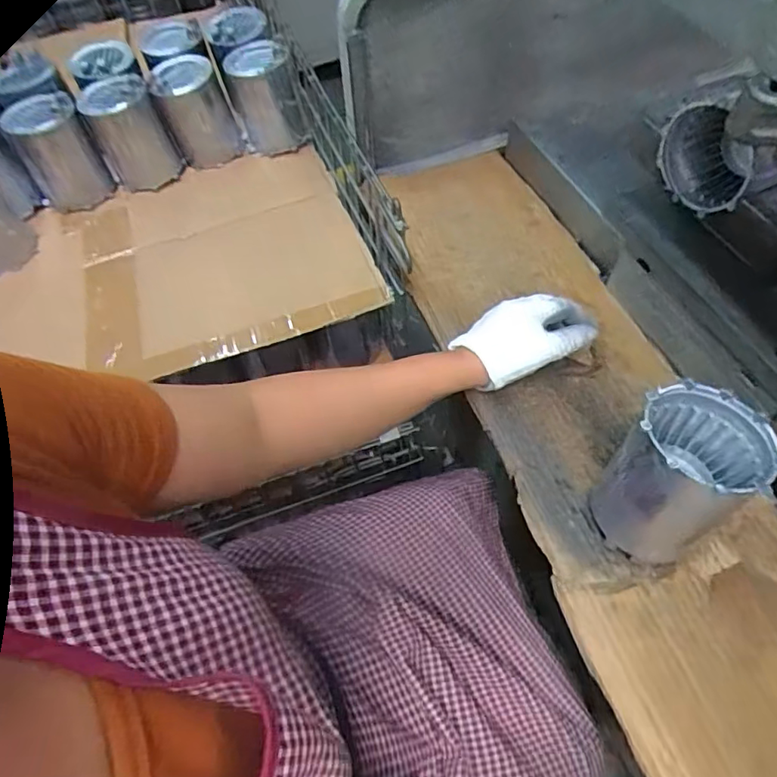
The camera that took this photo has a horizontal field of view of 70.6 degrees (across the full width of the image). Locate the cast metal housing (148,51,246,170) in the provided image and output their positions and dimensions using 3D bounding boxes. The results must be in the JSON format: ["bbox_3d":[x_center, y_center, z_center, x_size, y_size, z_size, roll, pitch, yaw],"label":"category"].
[{"bbox_3d":[-0.269,-0.392,0.776,0.091,0.120,0.085,-19,60,-7],"label":"cast metal housing"}]

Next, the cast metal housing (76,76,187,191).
[{"bbox_3d":[-0.349,-0.345,0.747,0.089,0.128,0.088,-25,61,-11],"label":"cast metal housing"}]

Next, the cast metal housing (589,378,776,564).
[{"bbox_3d":[0.227,0.069,0.435,0.099,0.118,0.117,25,64,17],"label":"cast metal housing"}]

